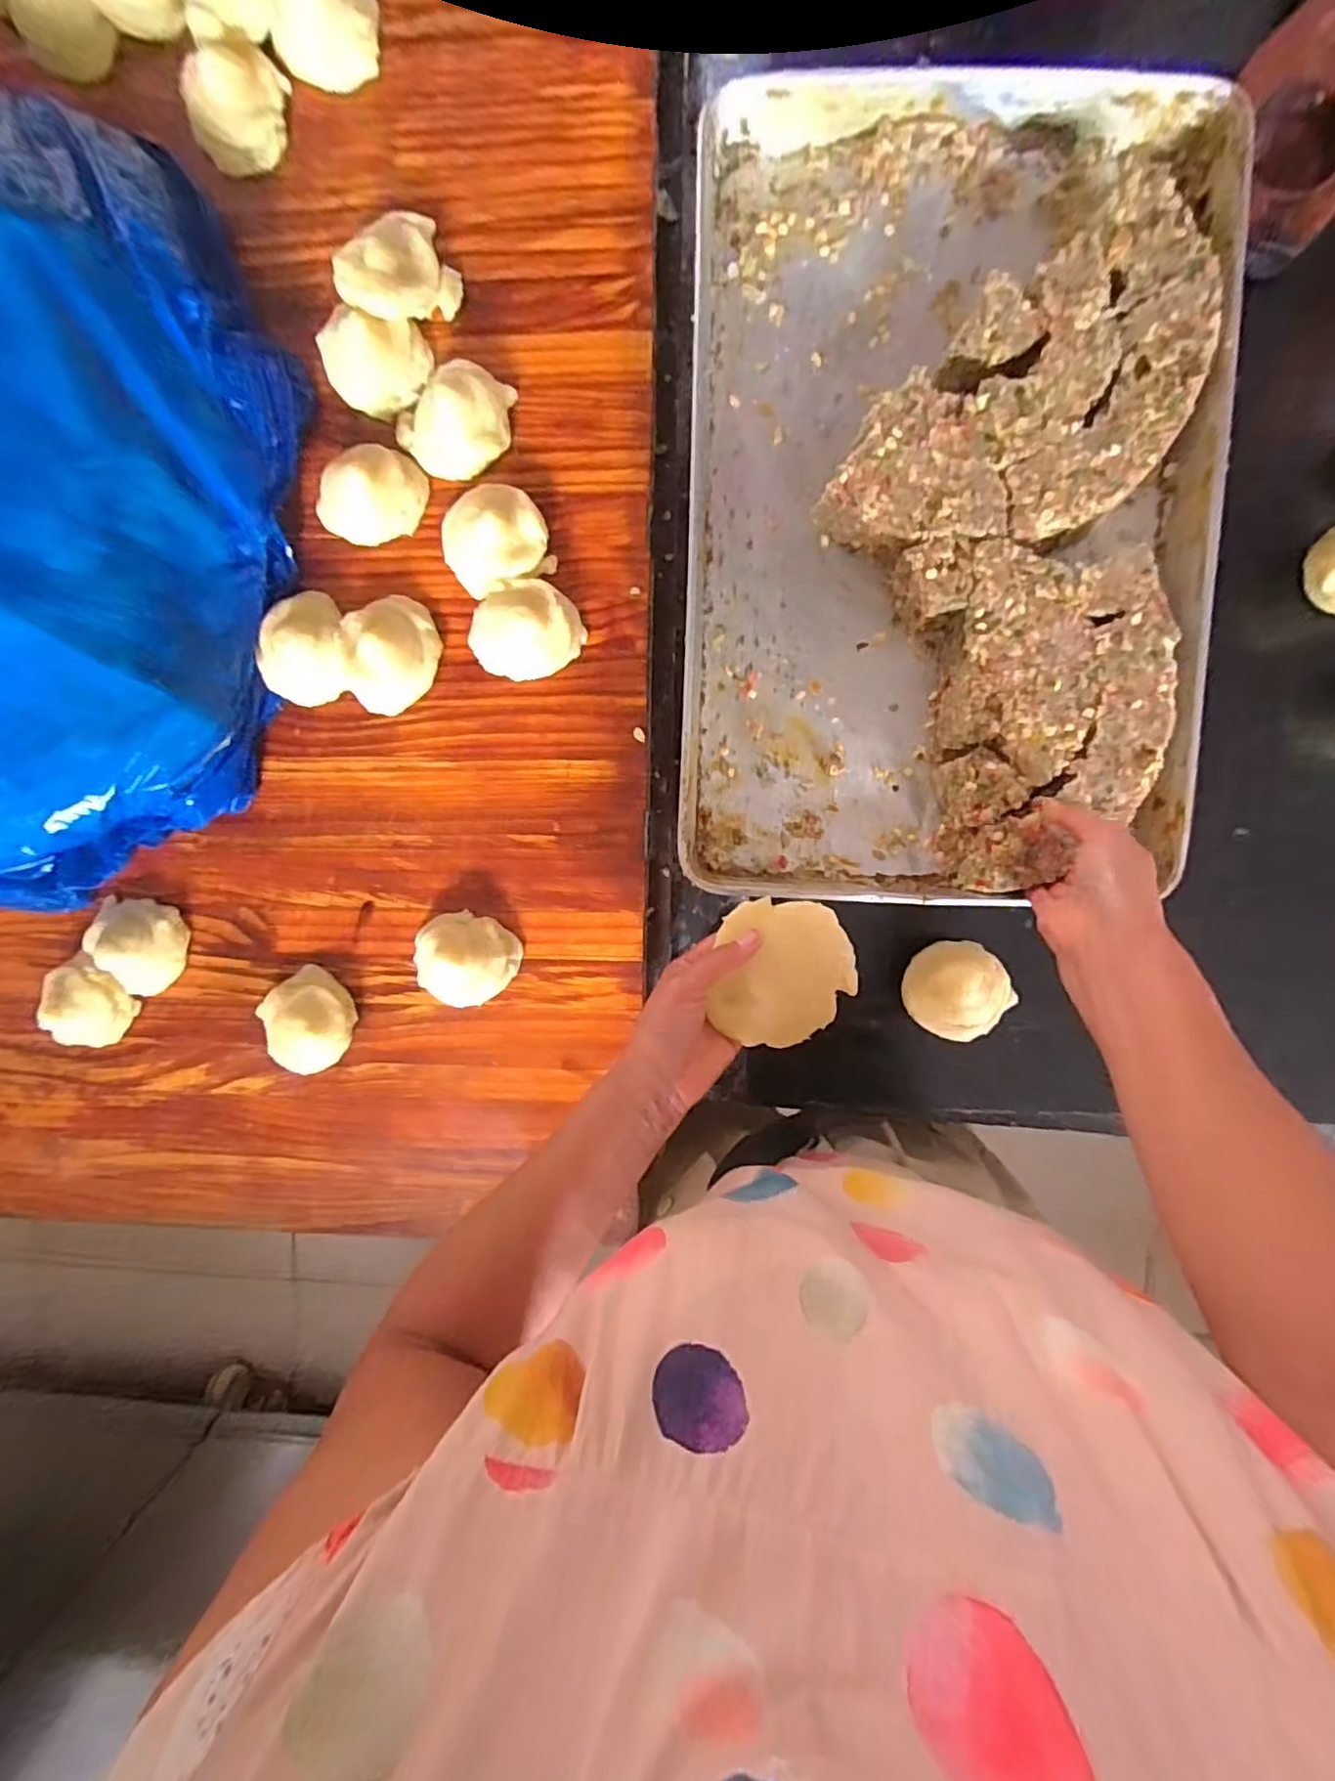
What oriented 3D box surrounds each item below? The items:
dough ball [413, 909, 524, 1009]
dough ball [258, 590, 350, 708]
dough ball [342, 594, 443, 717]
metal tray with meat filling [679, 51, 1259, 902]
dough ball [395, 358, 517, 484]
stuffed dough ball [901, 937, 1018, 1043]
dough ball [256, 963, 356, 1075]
[{"bbox_3d":[-0.171,0.058,0.530,0.088,0.036,0.076,21,95,1],"label":"dough ball"},{"bbox_3d":[-0.295,-0.198,0.521,0.071,0.032,0.087,30,95,0],"label":"dough ball"},{"bbox_3d":[-0.229,-0.194,0.513,0.073,0.034,0.090,40,95,0],"label":"dough ball"},{"bbox_3d":[0.217,-0.299,0.499,0.392,0.069,0.602,1,94,0],"label":"metal tray with meat filling"},{"bbox_3d":[-0.166,-0.373,0.499,0.091,0.037,0.070,-35,92,5],"label":"dough ball"},{"bbox_3d":[0.244,0.084,0.525,0.082,0.038,0.078,0,94,3],"label":"stuffed dough ball"},{"bbox_3d":[-0.308,0.114,0.543,0.077,0.031,0.078,0,94,3],"label":"dough ball"}]

